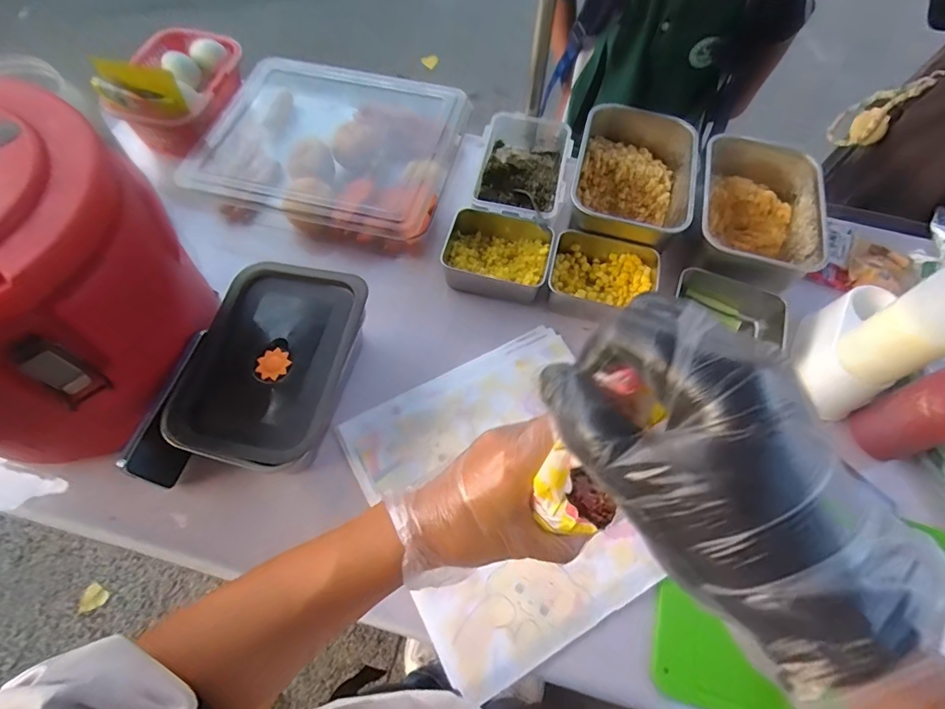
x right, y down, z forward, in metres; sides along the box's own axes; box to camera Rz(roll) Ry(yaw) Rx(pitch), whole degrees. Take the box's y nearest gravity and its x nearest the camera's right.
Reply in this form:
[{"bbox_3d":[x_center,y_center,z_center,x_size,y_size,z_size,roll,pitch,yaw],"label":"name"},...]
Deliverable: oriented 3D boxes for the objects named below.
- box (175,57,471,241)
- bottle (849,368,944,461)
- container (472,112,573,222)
[{"bbox_3d":[-0.199,-0.308,0.706,0.347,0.063,0.299,14,65,5],"label":"box"},{"bbox_3d":[0.490,0.059,0.520,0.059,0.162,0.067,-16,66,-9],"label":"bottle"},{"bbox_3d":[0.073,-0.267,0.727,0.125,0.071,0.209,12,65,4],"label":"container"}]

